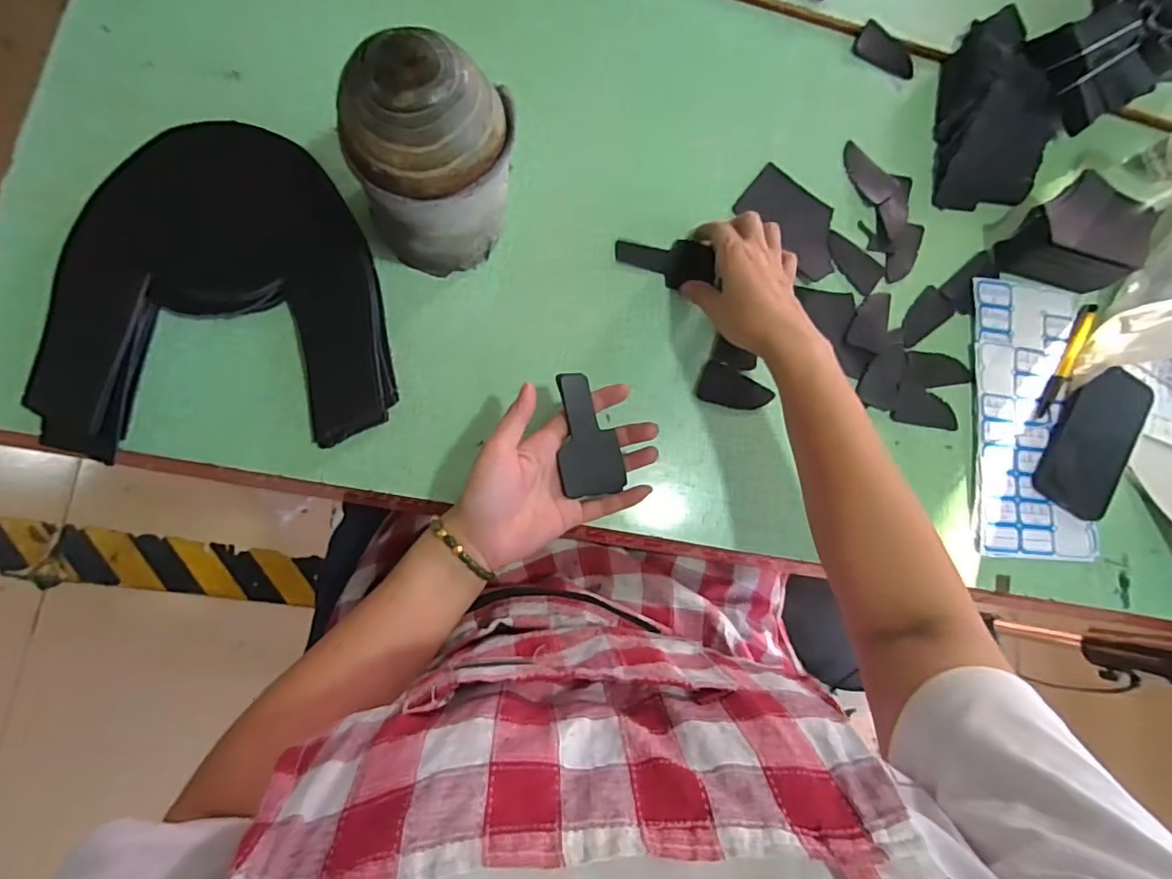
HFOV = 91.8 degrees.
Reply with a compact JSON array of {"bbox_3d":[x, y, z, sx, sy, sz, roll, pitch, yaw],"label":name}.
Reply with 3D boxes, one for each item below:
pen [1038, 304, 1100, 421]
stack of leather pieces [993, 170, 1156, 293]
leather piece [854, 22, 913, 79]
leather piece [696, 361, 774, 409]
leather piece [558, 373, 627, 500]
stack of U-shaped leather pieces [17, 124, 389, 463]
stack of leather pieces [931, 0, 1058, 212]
[{"bbox_3d":[0.474,-0.080,0.557,0.015,0.007,0.133,32,77,-4],"label":"pen"},{"bbox_3d":[0.466,-0.193,0.543,0.114,0.060,0.089,13,80,-7],"label":"stack of leather pieces"},{"bbox_3d":[0.300,-0.385,0.567,0.065,0.009,0.034,29,78,-5],"label":"leather piece"},{"bbox_3d":[0.132,-0.044,0.497,0.064,0.004,0.037,19,79,-7],"label":"leather piece"},{"bbox_3d":[0.003,-0.005,0.422,0.047,0.006,0.088,-9,93,-24],"label":"leather piece"},{"bbox_3d":[-0.274,-0.112,0.426,0.230,0.033,0.231,-4,83,-11],"label":"stack of U-shaped leather pieces"},{"bbox_3d":[0.412,-0.321,0.560,0.113,0.030,0.190,9,80,-9],"label":"stack of leather pieces"}]

